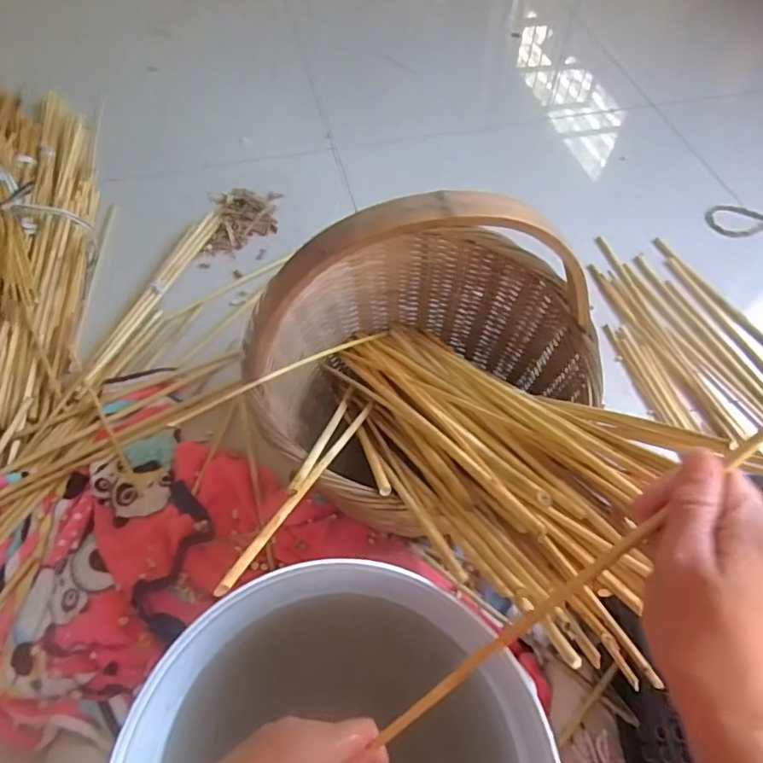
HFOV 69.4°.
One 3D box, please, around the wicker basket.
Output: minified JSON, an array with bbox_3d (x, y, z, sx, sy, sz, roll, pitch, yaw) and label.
[{"bbox_3d":[0.036,-0.059,0.658,0.400,0.400,0.351,-24,61,-16],"label":"wicker basket"}]

